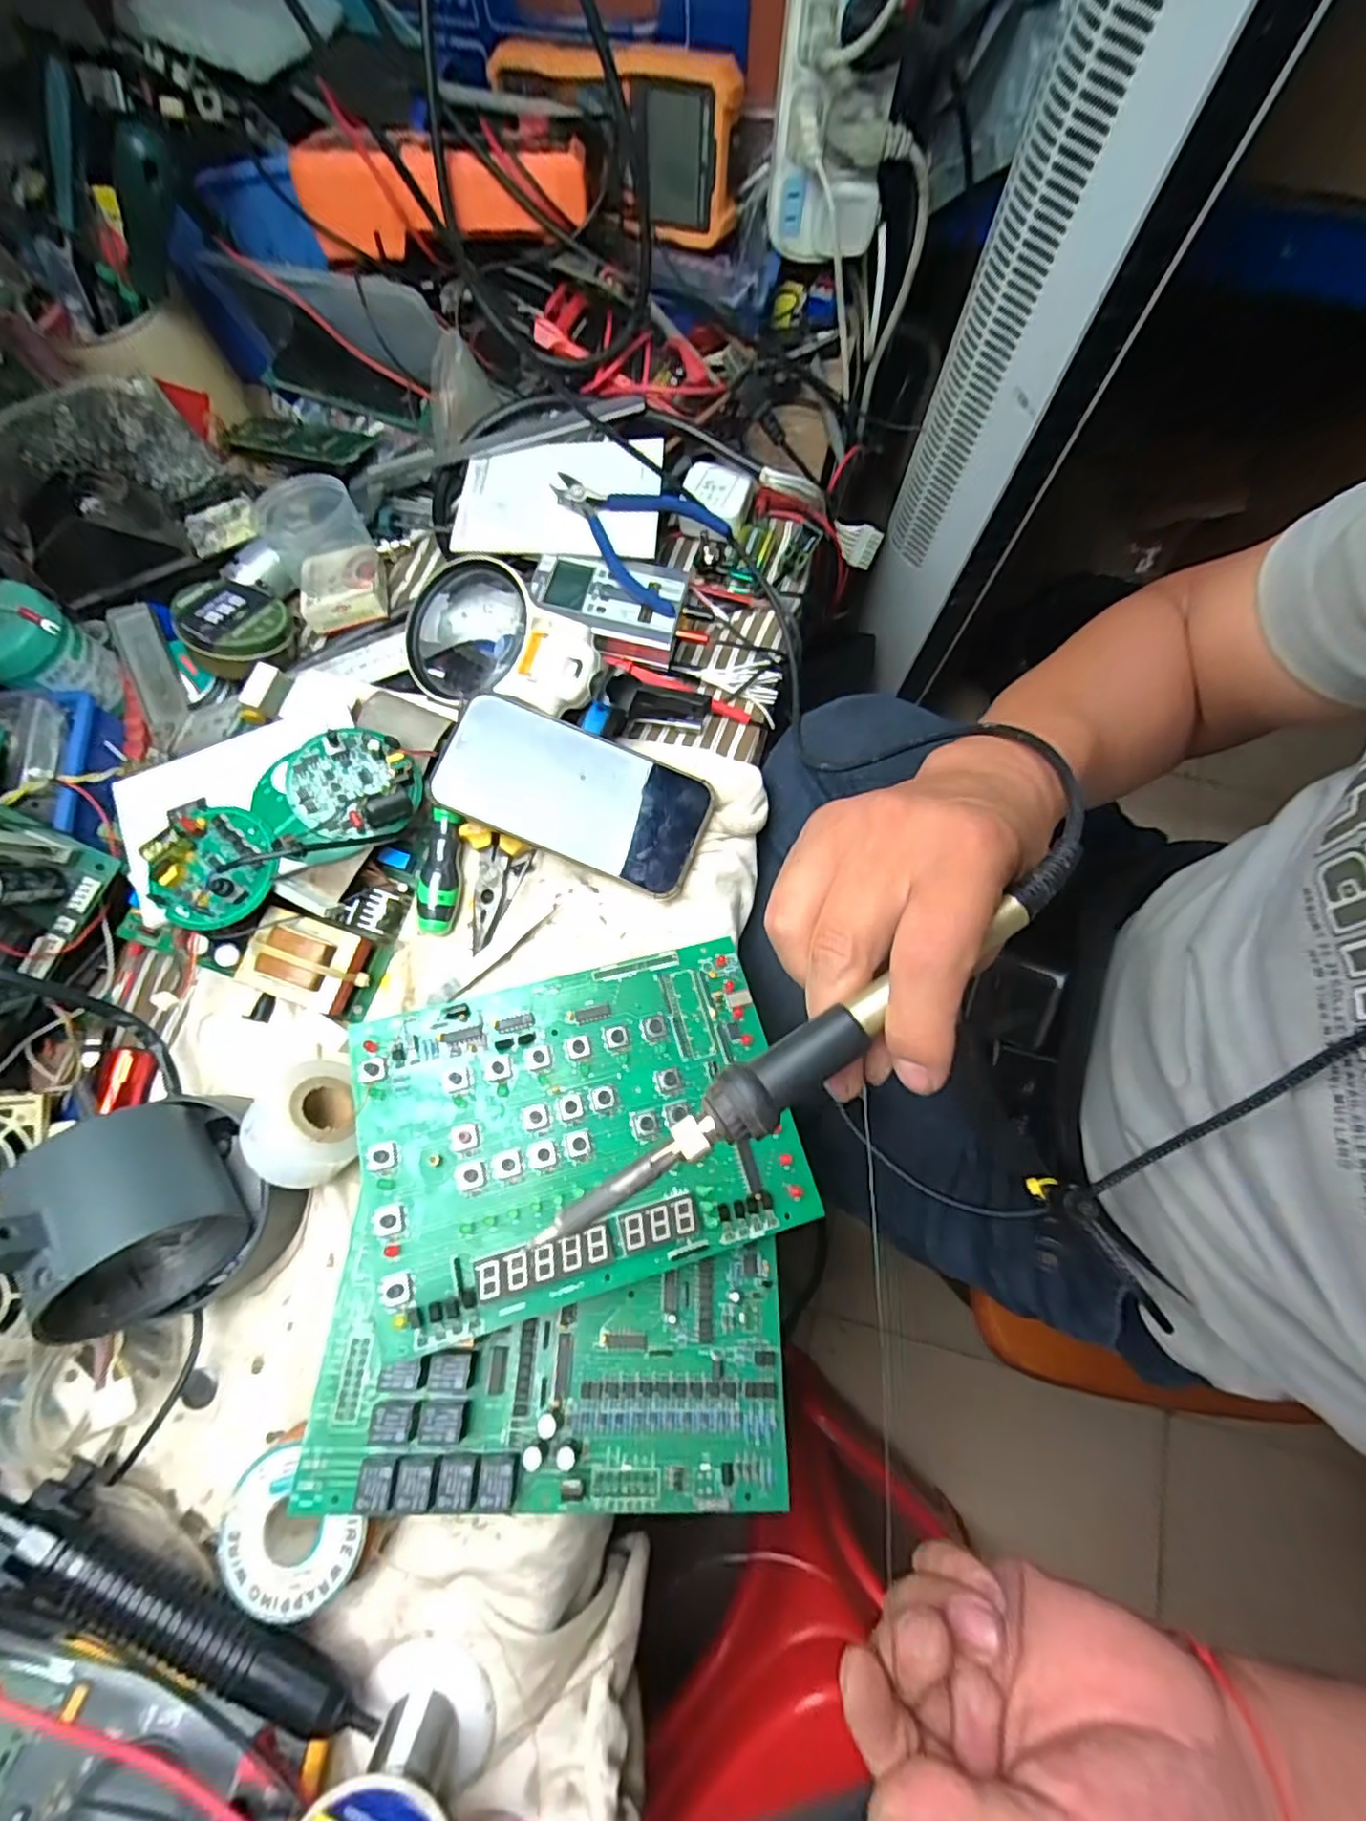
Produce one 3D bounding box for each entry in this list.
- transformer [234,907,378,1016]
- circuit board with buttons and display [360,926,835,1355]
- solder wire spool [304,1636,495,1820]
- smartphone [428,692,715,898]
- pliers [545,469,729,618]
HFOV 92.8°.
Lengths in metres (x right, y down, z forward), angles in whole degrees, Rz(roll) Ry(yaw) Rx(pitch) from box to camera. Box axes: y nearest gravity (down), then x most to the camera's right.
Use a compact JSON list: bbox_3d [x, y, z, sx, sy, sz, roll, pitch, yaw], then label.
[{"bbox_3d":[-0.221,0.030,0.385,0.063,0.037,0.049,16,75,5],"label":"transformer"},{"bbox_3d":[-0.052,0.108,0.340,0.212,0.008,0.157,-12,68,-13],"label":"circuit board with buttons and display"},{"bbox_3d":[-0.121,0.378,0.279,0.064,0.069,0.058,15,75,5],"label":"solder wire spool"},{"bbox_3d":[-0.071,-0.074,0.404,0.169,0.013,0.078,22,86,5],"label":"smartphone"},{"bbox_3d":[-0.036,-0.260,0.442,0.112,0.014,0.081,32,81,0],"label":"pliers"}]

